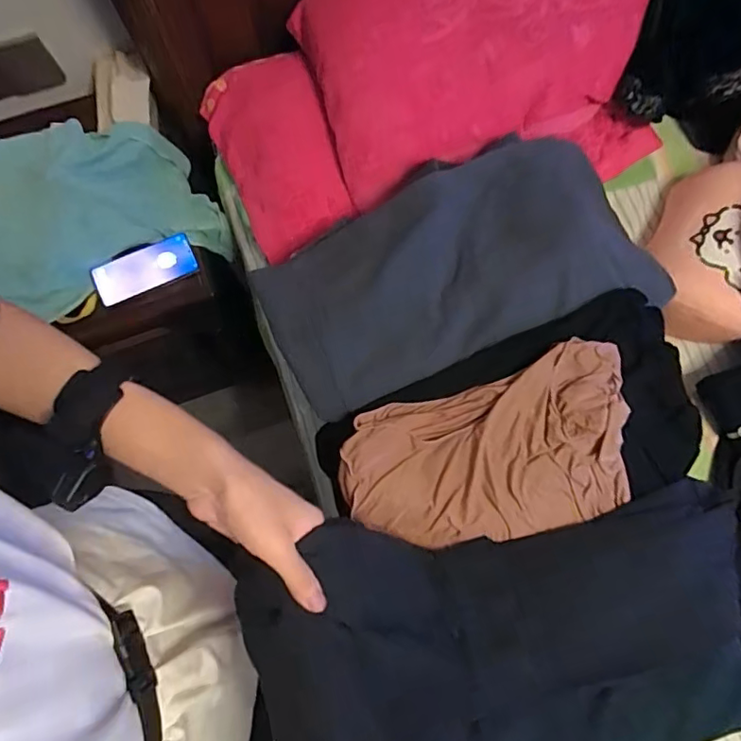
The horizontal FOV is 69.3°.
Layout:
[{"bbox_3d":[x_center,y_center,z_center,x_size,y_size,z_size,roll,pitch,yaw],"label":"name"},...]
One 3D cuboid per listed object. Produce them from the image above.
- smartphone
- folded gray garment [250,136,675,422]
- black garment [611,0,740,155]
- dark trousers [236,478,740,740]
[{"bbox_3d":[-0.355,-0.158,0.847,0.156,0.013,0.073,-28,78,-10],"label":"smartphone"},{"bbox_3d":[0.111,-0.135,0.687,0.487,0.062,0.236,-21,77,-4],"label":"folded gray garment"},{"bbox_3d":[0.548,-0.547,0.867,0.231,0.130,0.315,19,77,5],"label":"black garment"},{"bbox_3d":[0.156,0.305,0.556,0.527,0.069,0.317,-11,76,-2],"label":"dark trousers"}]

